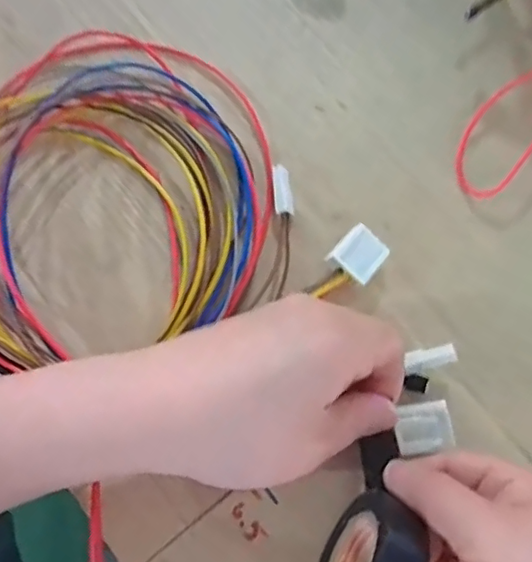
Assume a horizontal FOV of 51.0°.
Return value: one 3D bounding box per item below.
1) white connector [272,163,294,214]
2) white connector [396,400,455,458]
[{"bbox_3d":[0.009,-0.047,0.292,0.010,0.008,0.026,-3,75,-1],"label":"white connector"},{"bbox_3d":[0.071,0.066,0.250,0.026,0.009,0.021,-11,75,-3],"label":"white connector"}]

